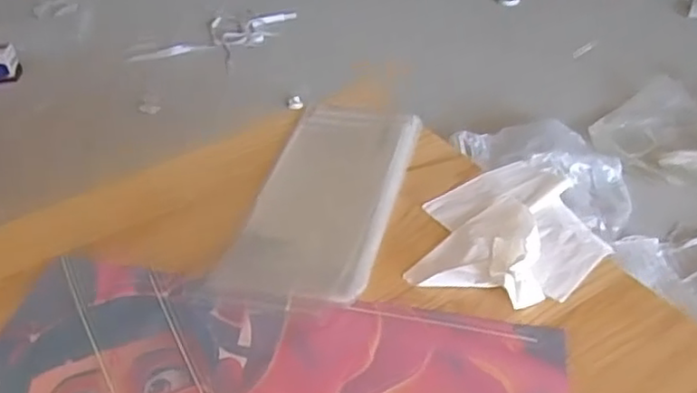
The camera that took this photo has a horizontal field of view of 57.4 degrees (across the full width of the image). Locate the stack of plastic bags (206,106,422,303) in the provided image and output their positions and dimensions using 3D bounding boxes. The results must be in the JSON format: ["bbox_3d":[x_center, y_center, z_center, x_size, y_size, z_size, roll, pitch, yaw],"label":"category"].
[{"bbox_3d":[-0.025,-0.004,0.752,0.162,0.018,0.316,8,47,13],"label":"stack of plastic bags"}]

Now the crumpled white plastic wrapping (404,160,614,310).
[{"bbox_3d":[0.185,0.029,0.701,0.181,0.034,0.232,14,43,21],"label":"crumpled white plastic wrapping"}]

